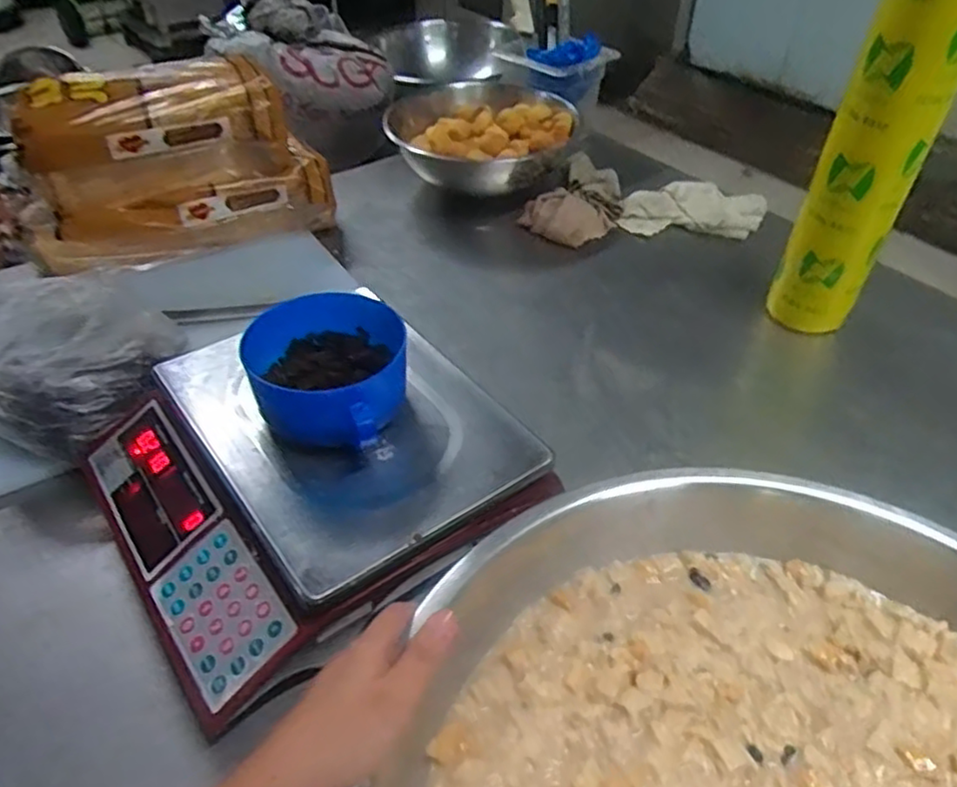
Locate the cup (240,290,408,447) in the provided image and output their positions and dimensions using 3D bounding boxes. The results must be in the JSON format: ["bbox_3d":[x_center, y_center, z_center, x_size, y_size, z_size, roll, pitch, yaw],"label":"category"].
[{"bbox_3d":[-0.122,-0.012,0.562,0.124,0.077,0.129,-2,43,-3],"label":"cup"}]

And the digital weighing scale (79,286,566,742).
[{"bbox_3d":[-0.144,0.056,0.580,0.300,0.090,0.299,-26,49,-27],"label":"digital weighing scale"}]

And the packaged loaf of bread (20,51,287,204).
[{"bbox_3d":[-0.379,-0.318,0.827,0.288,0.102,0.097,-16,45,-18],"label":"packaged loaf of bread"}]

